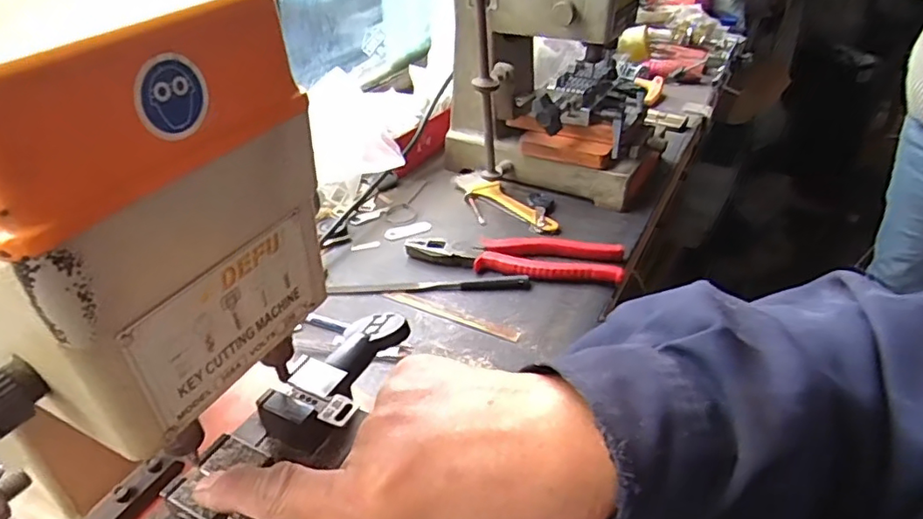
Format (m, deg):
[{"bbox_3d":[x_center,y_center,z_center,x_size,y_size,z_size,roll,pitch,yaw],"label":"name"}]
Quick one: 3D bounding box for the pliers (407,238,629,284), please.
[{"bbox_3d":[0.044,-0.003,0.532,0.189,0.020,0.041,8,38,13],"label":"pliers"}]

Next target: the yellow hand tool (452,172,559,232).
[{"bbox_3d":[0.033,-0.063,0.612,0.053,0.018,0.146,-21,40,-23],"label":"yellow hand tool"}]

